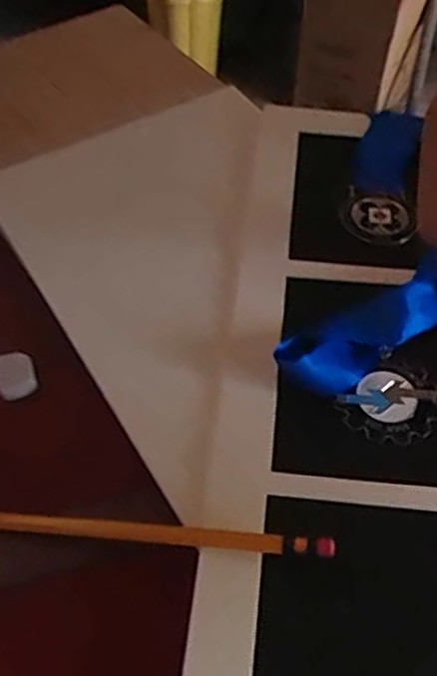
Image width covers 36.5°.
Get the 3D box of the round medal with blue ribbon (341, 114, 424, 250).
[{"bbox_3d":[0.103,-0.104,0.410,0.039,0.009,0.120,11,54,11],"label":"round medal with blue ribbon"}]

